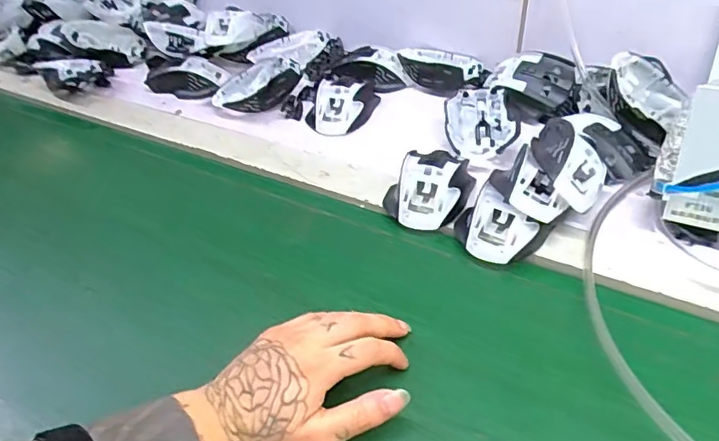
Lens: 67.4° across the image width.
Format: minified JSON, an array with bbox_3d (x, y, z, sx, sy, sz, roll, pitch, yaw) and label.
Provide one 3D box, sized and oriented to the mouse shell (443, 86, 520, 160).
[{"bbox_3d":[0.131,-0.106,0.587,0.070,0.027,0.108,0,44,7],"label":"mouse shell"}]

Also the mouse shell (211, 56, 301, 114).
[{"bbox_3d":[-0.131,-0.172,0.691,0.116,0.037,0.080,-22,45,-19],"label":"mouse shell"}]

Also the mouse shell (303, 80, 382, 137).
[{"bbox_3d":[-0.024,-0.140,0.651,0.071,0.030,0.083,11,44,16],"label":"mouse shell"}]

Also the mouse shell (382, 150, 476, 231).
[{"bbox_3d":[0.067,-0.037,0.522,0.075,0.035,0.108,18,47,23],"label":"mouse shell"}]

